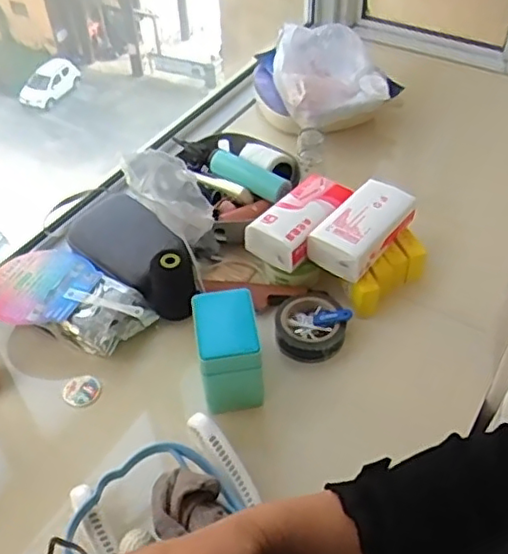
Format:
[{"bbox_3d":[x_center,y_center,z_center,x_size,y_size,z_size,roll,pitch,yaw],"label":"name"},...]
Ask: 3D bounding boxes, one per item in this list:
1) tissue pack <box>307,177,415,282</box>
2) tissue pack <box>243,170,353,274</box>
[{"bbox_3d":[0.169,-0.075,0.961,0.086,0.062,0.169,32,55,29],"label":"tissue pack"},{"bbox_3d":[0.073,-0.090,0.991,0.090,0.064,0.166,29,53,27],"label":"tissue pack"}]

